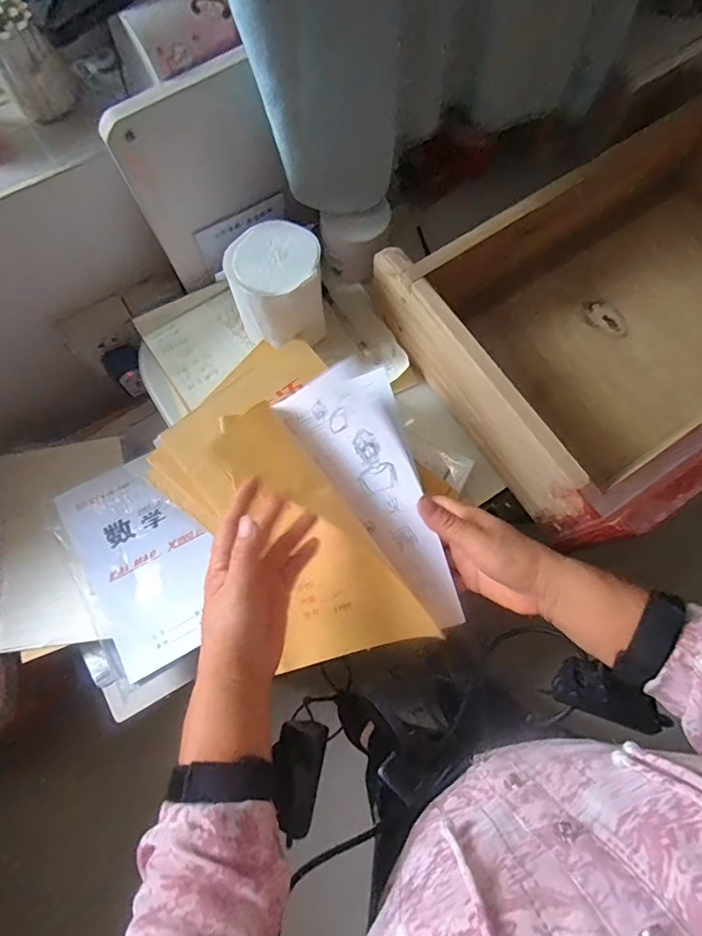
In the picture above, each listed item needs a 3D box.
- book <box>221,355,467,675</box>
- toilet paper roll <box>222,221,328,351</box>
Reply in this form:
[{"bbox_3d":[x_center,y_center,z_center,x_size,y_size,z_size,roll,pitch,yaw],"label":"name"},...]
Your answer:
[{"bbox_3d":[-0.012,0.038,0.456,0.160,0.066,0.250,-17,75,-5],"label":"book"},{"bbox_3d":[-0.076,-0.183,0.535,0.090,0.113,0.089,0,74,0],"label":"toilet paper roll"}]

